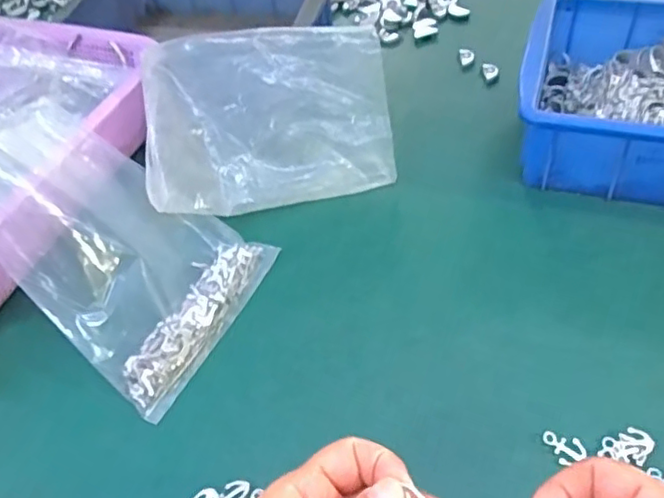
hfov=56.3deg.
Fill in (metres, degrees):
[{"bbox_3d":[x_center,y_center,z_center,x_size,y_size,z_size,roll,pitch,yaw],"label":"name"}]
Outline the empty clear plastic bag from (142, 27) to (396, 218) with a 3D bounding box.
[{"bbox_3d":[-0.043,-0.097,0.460,0.181,0.133,0.050,-5,5,-8],"label":"empty clear plastic bag"}]

